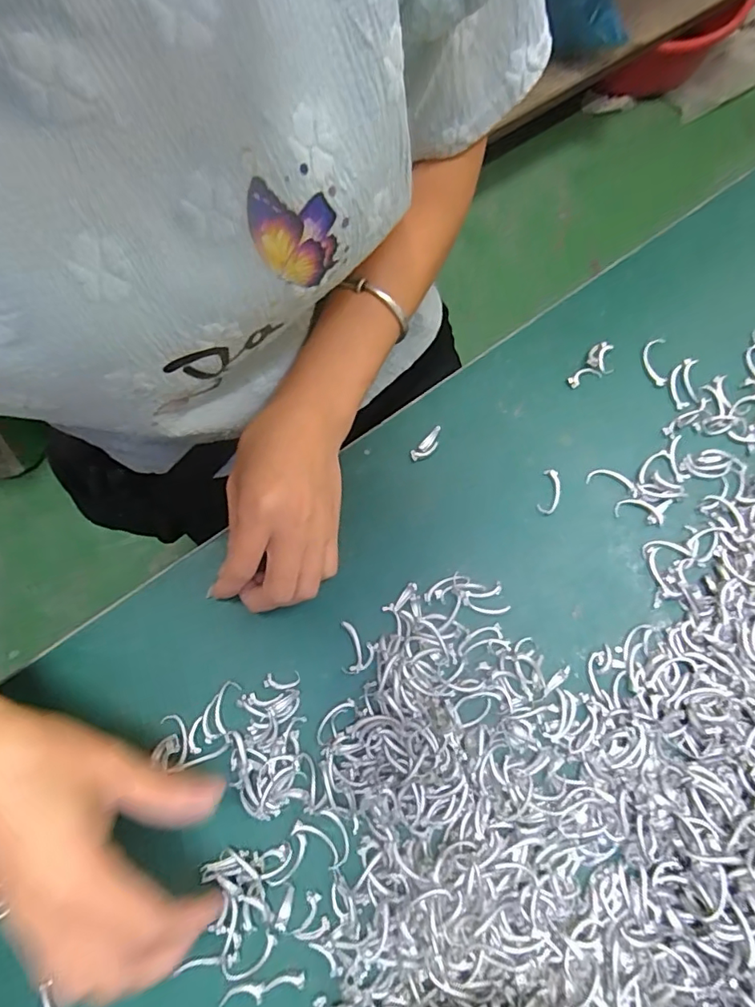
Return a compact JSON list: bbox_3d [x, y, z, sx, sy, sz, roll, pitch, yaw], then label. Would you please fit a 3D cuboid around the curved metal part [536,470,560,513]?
[{"bbox_3d":[0.112,-0.008,0.346,0.013,0.004,0.031,14,74,5],"label":"curved metal part"}]

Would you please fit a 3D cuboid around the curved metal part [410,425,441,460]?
[{"bbox_3d":[0.033,-0.039,0.352,0.010,0.009,0.027,43,79,10],"label":"curved metal part"}]

